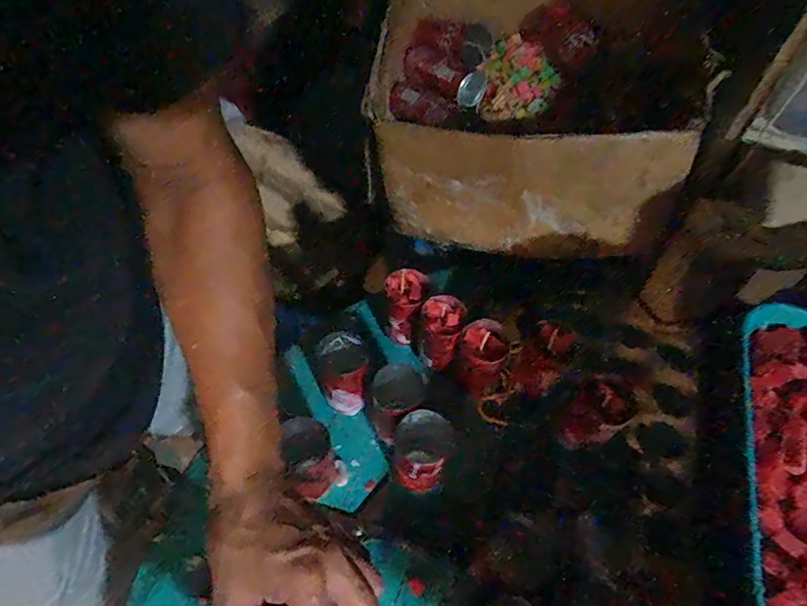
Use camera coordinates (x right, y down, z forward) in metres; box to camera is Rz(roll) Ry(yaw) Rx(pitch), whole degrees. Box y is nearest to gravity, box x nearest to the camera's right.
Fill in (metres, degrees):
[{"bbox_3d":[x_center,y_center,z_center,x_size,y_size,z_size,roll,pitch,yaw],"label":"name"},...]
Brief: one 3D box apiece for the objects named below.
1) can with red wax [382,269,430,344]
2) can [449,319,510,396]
[{"bbox_3d":[-0.001,0.011,0.585,0.050,0.089,0.056,7,54,2],"label":"can with red wax"},{"bbox_3d":[0.084,0.060,0.537,0.053,0.070,0.053,28,58,16],"label":"can"}]

